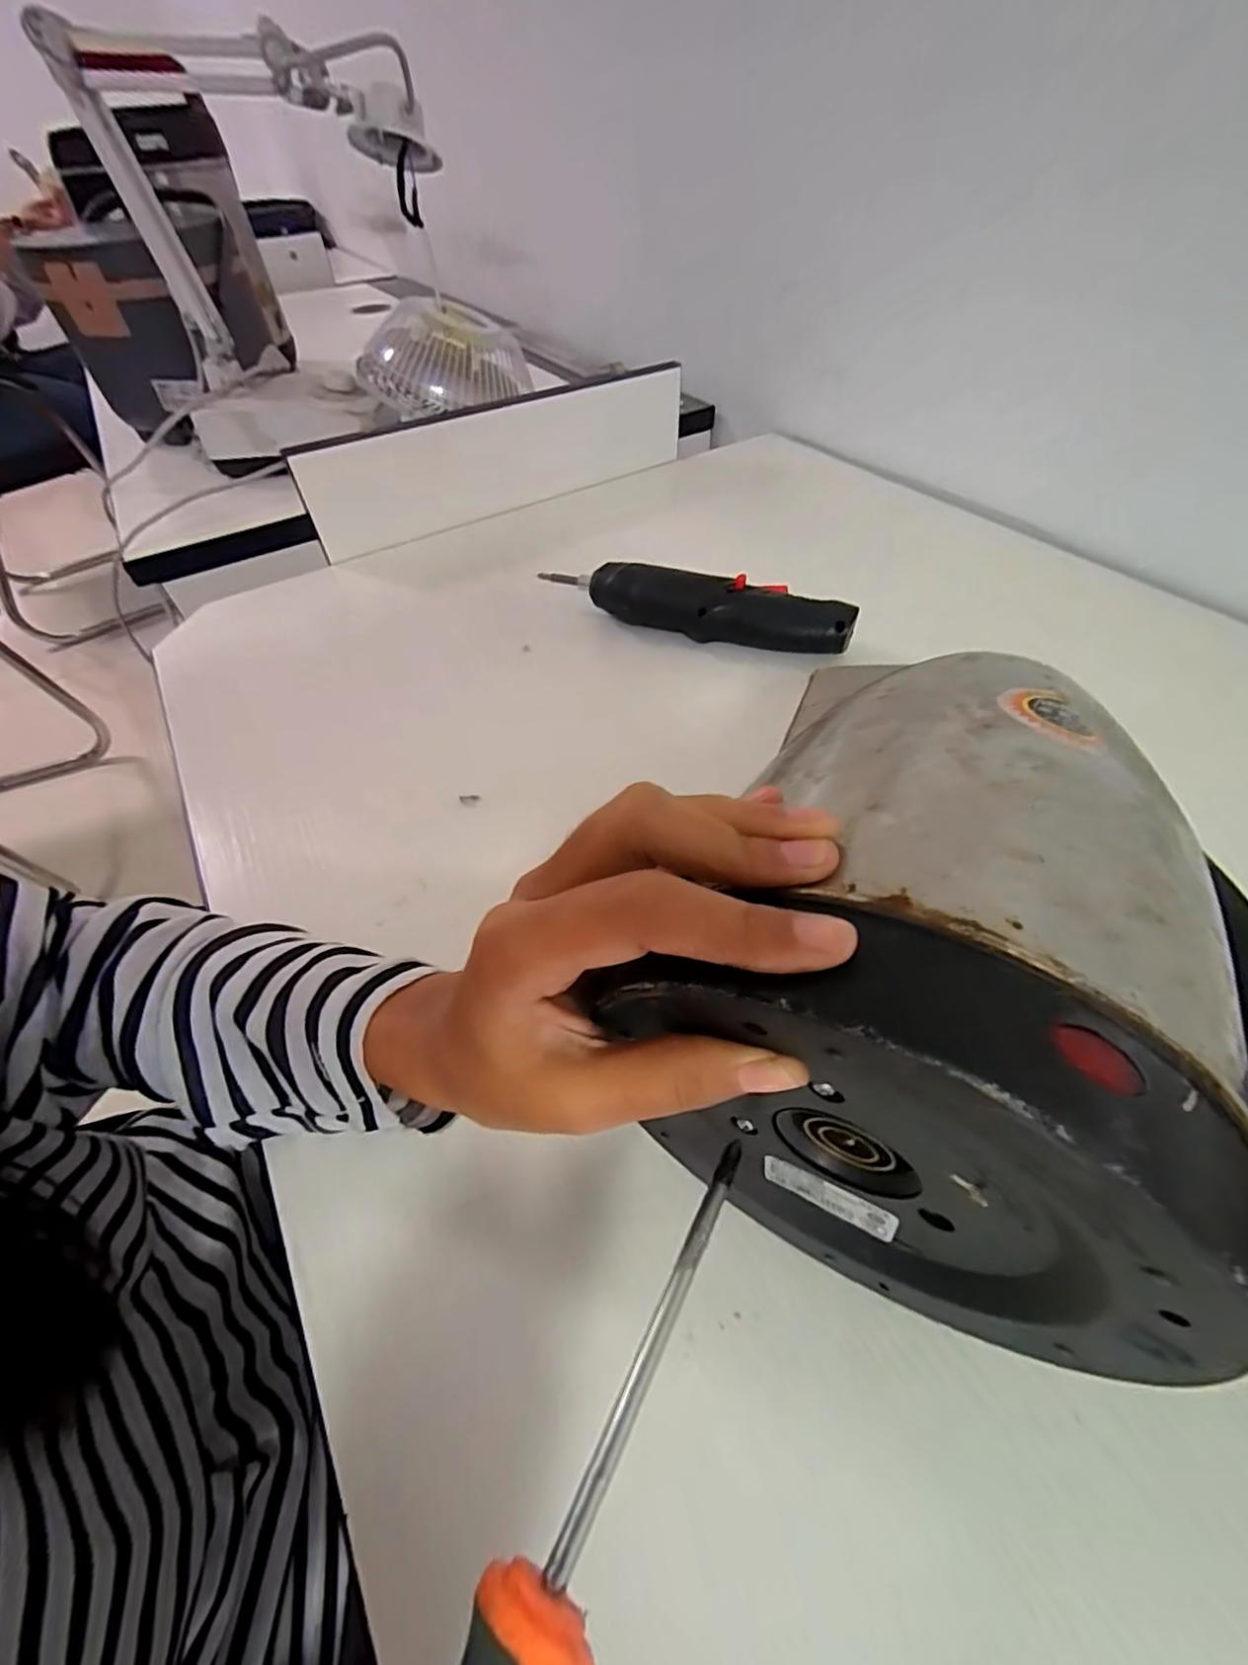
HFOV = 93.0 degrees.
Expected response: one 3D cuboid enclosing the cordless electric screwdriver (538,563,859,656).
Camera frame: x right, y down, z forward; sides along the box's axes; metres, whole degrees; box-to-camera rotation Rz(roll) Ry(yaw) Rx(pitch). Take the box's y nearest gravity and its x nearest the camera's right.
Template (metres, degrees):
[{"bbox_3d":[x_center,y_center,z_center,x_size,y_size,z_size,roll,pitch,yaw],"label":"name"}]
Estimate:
[{"bbox_3d":[0.049,-0.170,0.444,0.235,0.047,0.048,14,53,14],"label":"cordless electric screwdriver"}]

